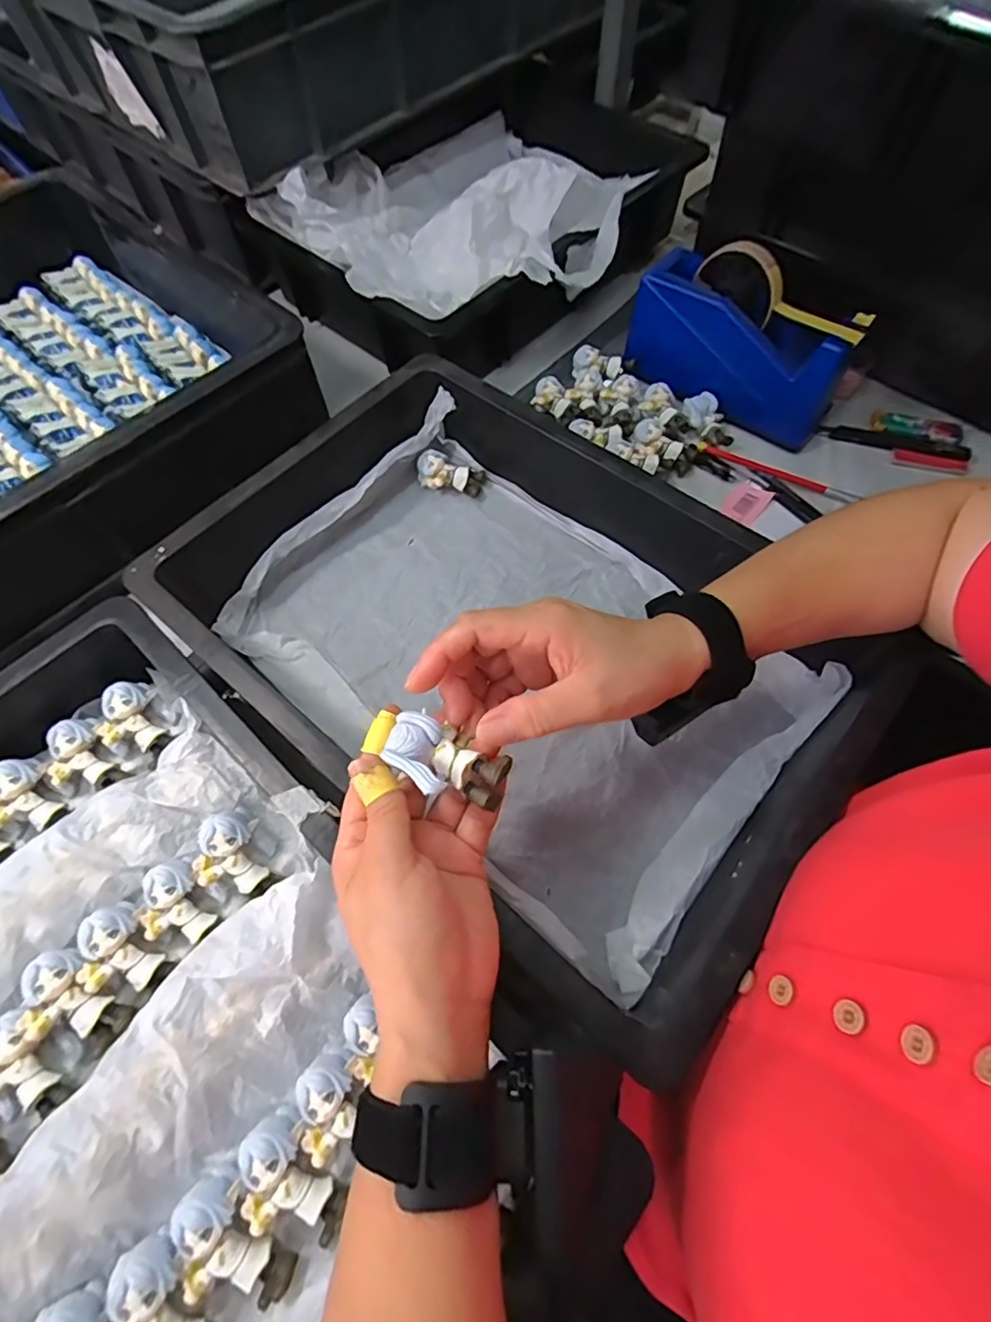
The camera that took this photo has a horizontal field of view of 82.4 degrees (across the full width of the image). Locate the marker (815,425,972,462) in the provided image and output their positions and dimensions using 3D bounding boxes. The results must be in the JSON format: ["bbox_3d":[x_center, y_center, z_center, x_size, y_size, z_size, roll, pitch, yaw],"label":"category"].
[{"bbox_3d":[0.367,-0.202,0.526,0.125,0.019,0.018,20,65,11],"label":"marker"}]

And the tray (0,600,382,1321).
[{"bbox_3d":[-0.197,0.202,0.290,0.443,0.062,0.315,41,70,20],"label":"tray"}]

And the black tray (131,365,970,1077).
[{"bbox_3d":[0.005,-0.015,0.412,0.443,0.096,0.305,37,69,19],"label":"black tray"}]

